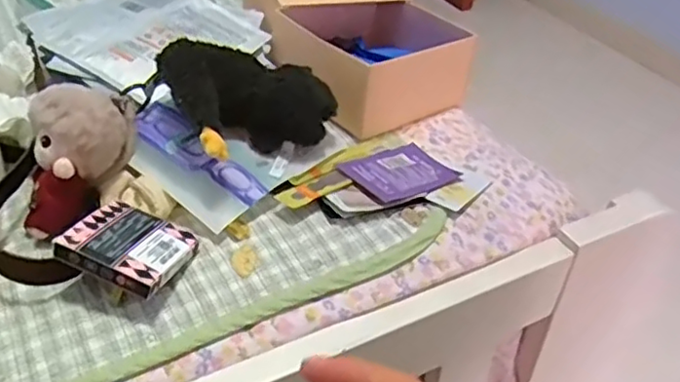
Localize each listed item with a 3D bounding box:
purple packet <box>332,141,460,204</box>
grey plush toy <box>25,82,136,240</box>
[{"bbox_3d":[0.051,-0.017,0.547,0.092,0.005,0.072,-18,42,-31],"label":"purple packet"},{"bbox_3d":[-0.201,-0.033,0.490,0.065,0.085,0.109,0,40,-3],"label":"grey plush toy"}]

